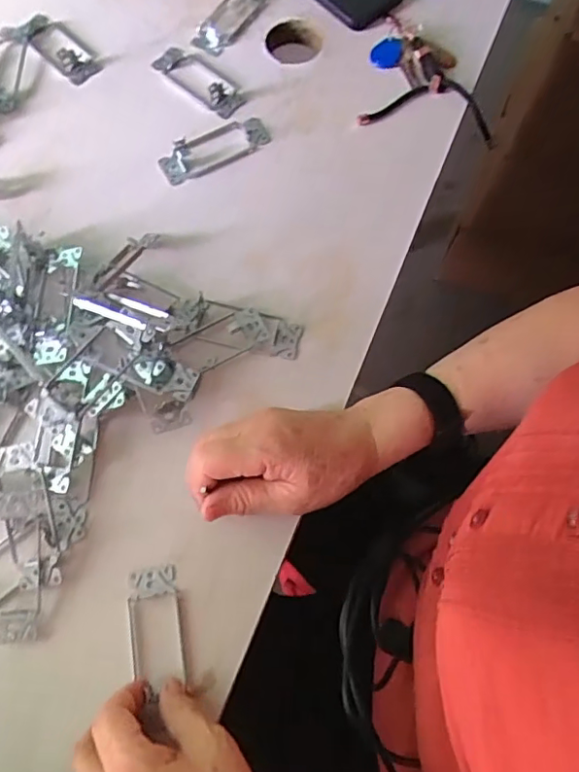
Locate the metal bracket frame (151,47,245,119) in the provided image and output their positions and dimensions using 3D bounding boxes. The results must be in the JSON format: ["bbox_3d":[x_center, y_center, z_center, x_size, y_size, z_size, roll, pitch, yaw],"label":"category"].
[{"bbox_3d":[-0.088,-0.314,0.554,0.107,0.021,0.043,42,77,11],"label":"metal bracket frame"}]

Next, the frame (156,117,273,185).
[{"bbox_3d":[-0.072,-0.228,0.526,0.106,0.018,0.041,-27,76,-9],"label":"frame"}]

